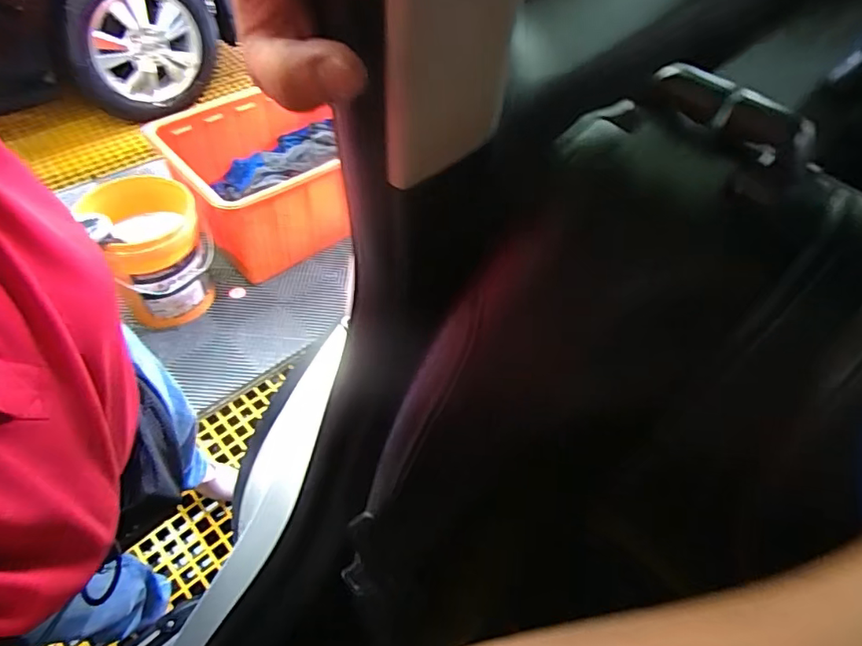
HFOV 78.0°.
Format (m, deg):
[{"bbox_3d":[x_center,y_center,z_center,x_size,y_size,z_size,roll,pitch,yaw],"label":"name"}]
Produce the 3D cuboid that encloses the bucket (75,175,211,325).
[{"bbox_3d":[-0.860,-0.221,1.670,0.283,0.371,0.347,-27,58,-25],"label":"bucket"}]

